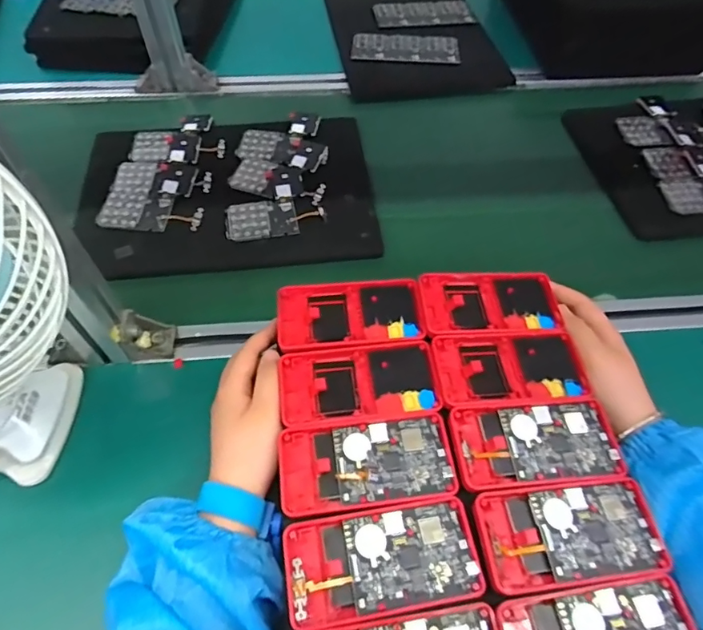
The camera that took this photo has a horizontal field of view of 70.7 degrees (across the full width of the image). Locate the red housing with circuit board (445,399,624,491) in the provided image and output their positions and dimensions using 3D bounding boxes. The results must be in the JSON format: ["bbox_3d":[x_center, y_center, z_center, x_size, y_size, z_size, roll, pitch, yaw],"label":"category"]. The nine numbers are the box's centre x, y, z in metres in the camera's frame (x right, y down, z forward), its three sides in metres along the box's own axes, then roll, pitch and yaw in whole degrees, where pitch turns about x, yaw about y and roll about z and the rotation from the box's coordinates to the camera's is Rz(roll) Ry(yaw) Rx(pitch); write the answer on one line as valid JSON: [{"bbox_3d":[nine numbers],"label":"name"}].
[{"bbox_3d":[0.134,0.092,0.364,0.119,0.019,0.060,-7,60,-3],"label":"red housing with circuit board"}]

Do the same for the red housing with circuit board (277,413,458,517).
[{"bbox_3d":[0.011,0.104,0.352,0.119,0.008,0.059,-7,60,-3],"label":"red housing with circuit board"}]

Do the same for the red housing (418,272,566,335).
[{"bbox_3d":[0.120,-0.012,0.433,0.117,0.022,0.066,-5,60,-2],"label":"red housing"}]

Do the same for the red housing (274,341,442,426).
[{"bbox_3d":[0.007,0.054,0.389,0.117,0.018,0.061,-6,60,-3],"label":"red housing"}]

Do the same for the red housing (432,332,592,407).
[{"bbox_3d":[0.127,0.043,0.402,0.116,0.026,0.061,-6,60,-2],"label":"red housing"}]

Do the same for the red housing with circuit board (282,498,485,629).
[{"bbox_3d":[0.020,0.157,0.319,0.120,0.010,0.060,-8,60,-4],"label":"red housing with circuit board"}]

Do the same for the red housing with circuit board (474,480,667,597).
[{"bbox_3d":[0.146,0.146,0.334,0.119,0.016,0.061,-7,60,-3],"label":"red housing with circuit board"}]

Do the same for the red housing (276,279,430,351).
[{"bbox_3d":[-0.001,-0.001,0.421,0.119,0.013,0.063,-6,60,-2],"label":"red housing"}]

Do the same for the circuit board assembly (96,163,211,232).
[{"bbox_3d":[-0.230,-0.141,0.585,0.115,0.010,0.108,0,60,1],"label":"circuit board assembly"}]

